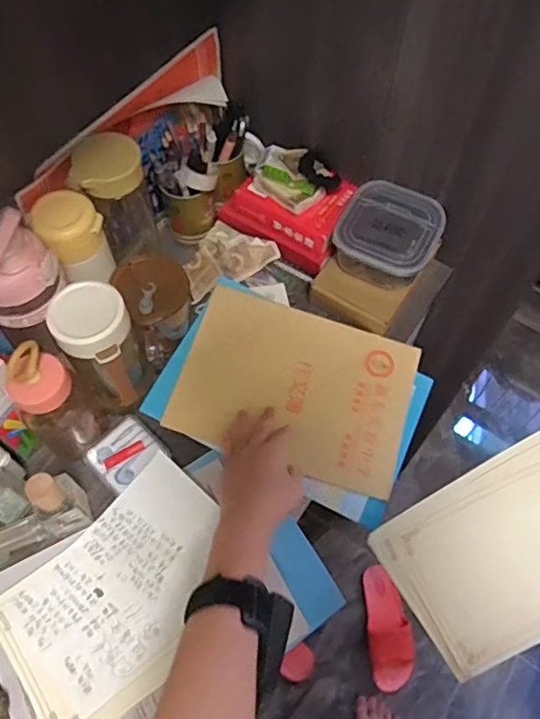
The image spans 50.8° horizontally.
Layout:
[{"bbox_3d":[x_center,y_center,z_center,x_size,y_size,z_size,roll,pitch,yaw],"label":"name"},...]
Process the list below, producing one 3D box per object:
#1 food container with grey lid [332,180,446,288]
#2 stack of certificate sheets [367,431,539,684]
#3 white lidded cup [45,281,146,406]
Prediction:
[{"bbox_3d":[0.141,-0.150,0.681,0.113,0.059,0.102,23,63,10],"label":"food container with grey lid"},{"bbox_3d":[0.227,0.177,0.525,0.217,0.026,0.156,-31,80,-1],"label":"stack of certificate sheets"},{"bbox_3d":[-0.163,-0.002,0.567,0.068,0.149,0.073,1,61,-2],"label":"white lidded cup"}]

